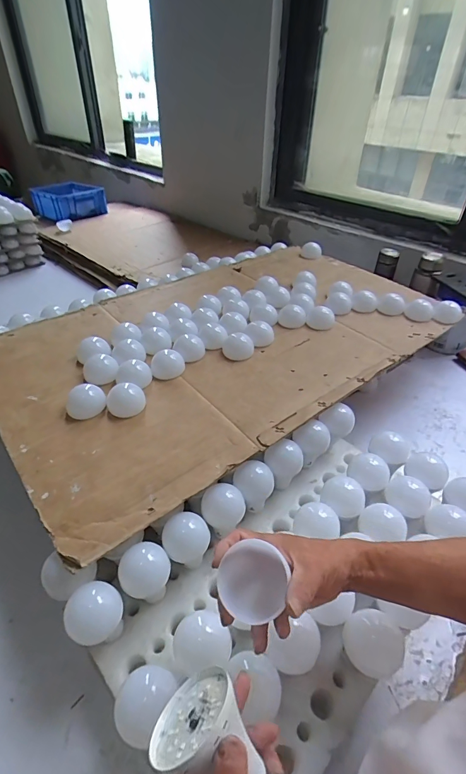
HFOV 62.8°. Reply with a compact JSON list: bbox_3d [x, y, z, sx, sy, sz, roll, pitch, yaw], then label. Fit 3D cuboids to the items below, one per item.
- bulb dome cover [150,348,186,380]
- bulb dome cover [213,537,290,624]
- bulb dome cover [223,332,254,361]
[{"bbox_3d":[-0.127,-0.044,0.748,0.059,0.034,0.055,4,39,2],"label":"bulb dome cover"},{"bbox_3d":[0.020,0.174,0.347,0.062,0.037,0.059,-29,48,-31],"label":"bulb dome cover"},{"bbox_3d":[0.010,-0.086,0.800,0.064,0.038,0.051,13,40,12],"label":"bulb dome cover"}]

